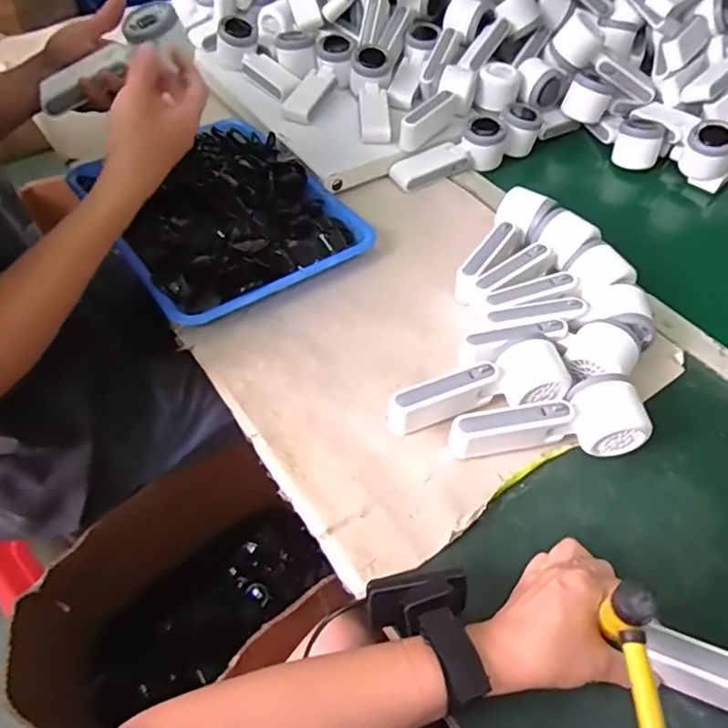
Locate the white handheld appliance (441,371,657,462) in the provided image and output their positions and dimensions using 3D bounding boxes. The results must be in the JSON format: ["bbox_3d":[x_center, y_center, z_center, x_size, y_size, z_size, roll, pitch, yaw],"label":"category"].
[{"bbox_3d":[0.153,0.050,0.489,0.160,0.056,0.055,-5,51,-8],"label":"white handheld appliance"}]

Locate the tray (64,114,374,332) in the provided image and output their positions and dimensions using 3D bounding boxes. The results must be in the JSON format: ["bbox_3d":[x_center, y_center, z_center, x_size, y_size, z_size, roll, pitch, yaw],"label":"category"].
[{"bbox_3d":[-0.160,-0.183,0.657,0.251,0.059,0.284,-28,57,-24],"label":"tray"}]

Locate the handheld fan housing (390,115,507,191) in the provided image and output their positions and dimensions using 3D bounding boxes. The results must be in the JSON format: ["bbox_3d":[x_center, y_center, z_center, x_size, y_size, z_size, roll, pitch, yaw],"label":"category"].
[{"bbox_3d":[0.109,-0.281,0.757,0.166,0.046,0.052,-21,54,-20],"label":"handheld fan housing"}]

